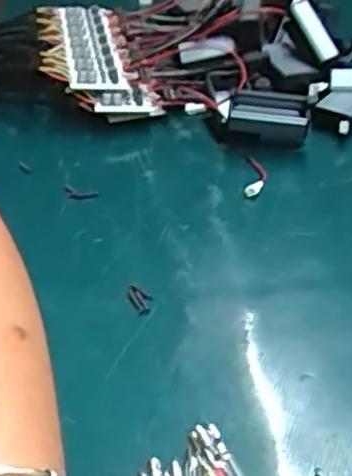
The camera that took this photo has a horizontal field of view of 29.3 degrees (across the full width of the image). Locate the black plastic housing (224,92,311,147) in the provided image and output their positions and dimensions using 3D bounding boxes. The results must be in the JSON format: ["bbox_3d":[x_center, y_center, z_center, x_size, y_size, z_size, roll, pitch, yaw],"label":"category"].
[{"bbox_3d":[0.060,-0.074,0.441,0.051,0.031,0.030,3,38,9],"label":"black plastic housing"}]

